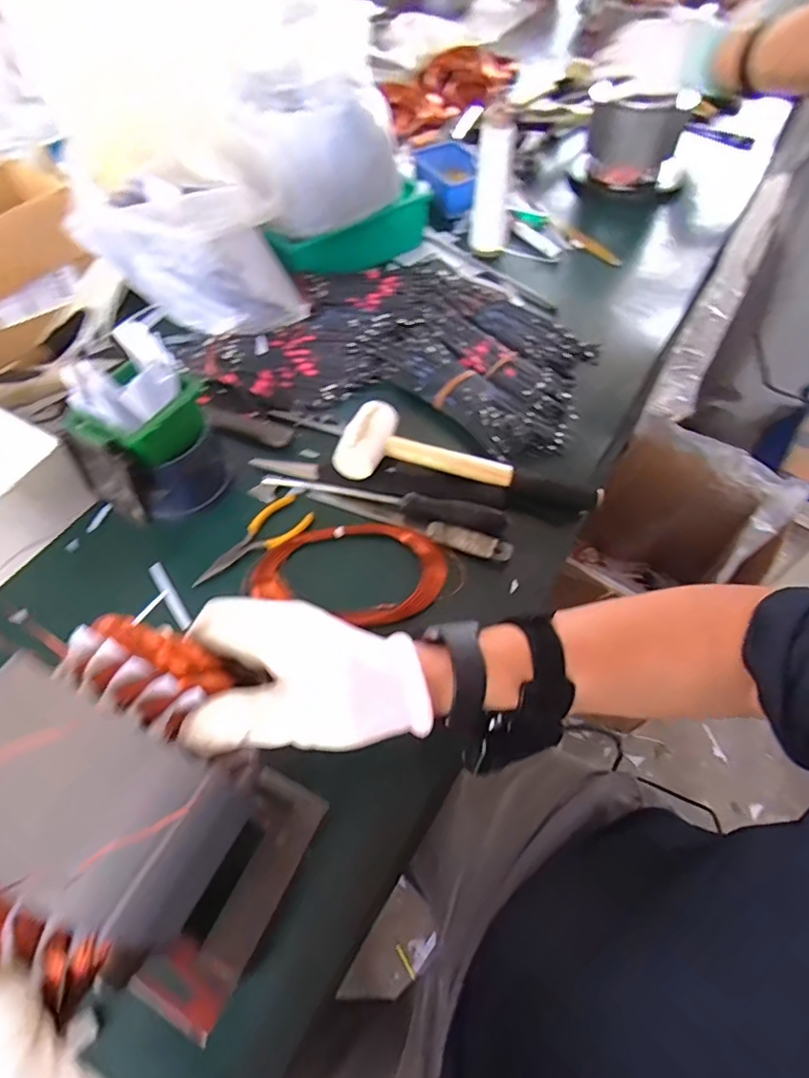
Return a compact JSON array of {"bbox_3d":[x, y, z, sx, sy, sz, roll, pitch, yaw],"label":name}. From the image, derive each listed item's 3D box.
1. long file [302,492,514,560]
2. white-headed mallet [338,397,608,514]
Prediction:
[{"bbox_3d":[0.001,-0.017,0.520,0.206,0.009,0.023,17,58,13],"label":"long file"},{"bbox_3d":[0.065,-0.079,0.536,0.264,0.040,0.081,10,57,8],"label":"white-headed mallet"}]

